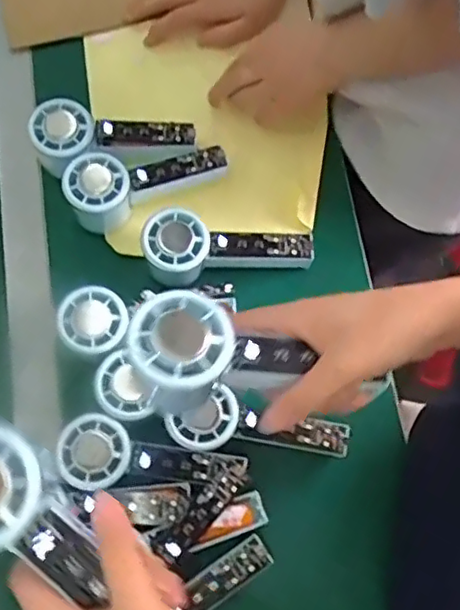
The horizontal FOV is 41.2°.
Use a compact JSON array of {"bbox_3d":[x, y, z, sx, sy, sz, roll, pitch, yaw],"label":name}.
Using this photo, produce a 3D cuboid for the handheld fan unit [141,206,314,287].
[{"bbox_3d":[-0.001,-0.057,0.551,0.146,0.049,0.055,-8,75,-2],"label":"handheld fan unit"}]

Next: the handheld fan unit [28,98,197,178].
[{"bbox_3d":[-0.109,-0.149,0.580,0.149,0.054,0.062,5,75,2],"label":"handheld fan unit"}]

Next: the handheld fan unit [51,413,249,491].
[{"bbox_3d":[-0.062,0.121,0.494,0.148,0.026,0.054,3,74,2],"label":"handheld fan unit"}]

